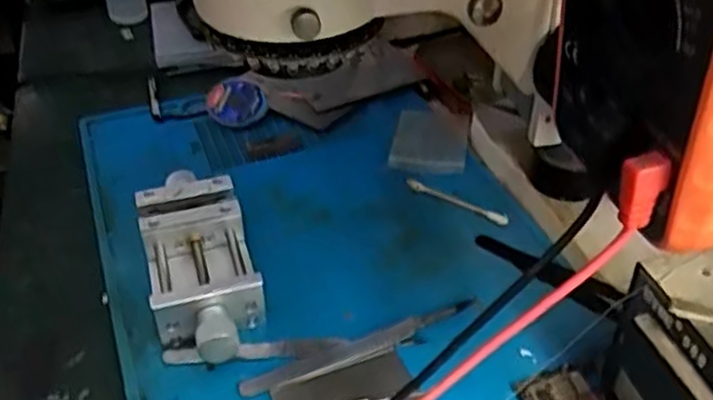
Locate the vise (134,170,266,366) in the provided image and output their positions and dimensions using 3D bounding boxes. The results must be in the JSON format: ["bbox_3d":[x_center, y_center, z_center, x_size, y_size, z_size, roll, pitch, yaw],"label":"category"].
[{"bbox_3d":[-0.087,0.034,0.405,0.055,0.035,0.128,-12,39,-15],"label":"vise"}]

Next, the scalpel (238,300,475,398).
[{"bbox_3d":[0.003,0.074,0.374,0.127,0.004,0.013,-15,40,-18],"label":"scalpel"}]

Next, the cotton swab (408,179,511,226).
[{"bbox_3d":[0.064,0.000,0.462,0.072,0.006,0.010,25,44,29],"label":"cotton swab"}]

